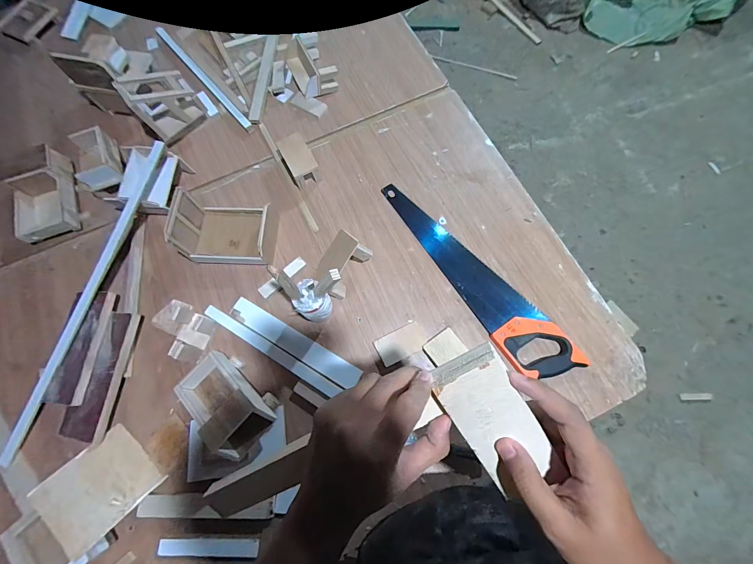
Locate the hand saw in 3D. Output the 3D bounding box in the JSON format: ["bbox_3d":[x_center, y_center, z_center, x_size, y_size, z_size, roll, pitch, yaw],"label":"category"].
[{"bbox_3d":[0.196,-0.023,0.677,0.119,0.034,0.531,-35,76,-9],"label":"hand saw"}]

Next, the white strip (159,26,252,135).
[{"bbox_3d":[-0.463,-0.546,0.861,0.024,0.013,0.462,-40,77,-10],"label":"white strip"}]

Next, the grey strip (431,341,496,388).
[{"bbox_3d":[0.068,0.065,0.261,0.051,0.026,0.004,-32,100,15],"label":"grey strip"}]

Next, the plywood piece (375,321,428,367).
[{"bbox_3d":[0.050,0.121,0.644,0.095,0.008,0.056,-27,67,-3],"label":"plywood piece"}]

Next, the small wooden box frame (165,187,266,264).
[{"bbox_3d":[-0.310,-0.108,0.671,0.173,0.107,0.133,2,74,2],"label":"small wooden box frame"}]

